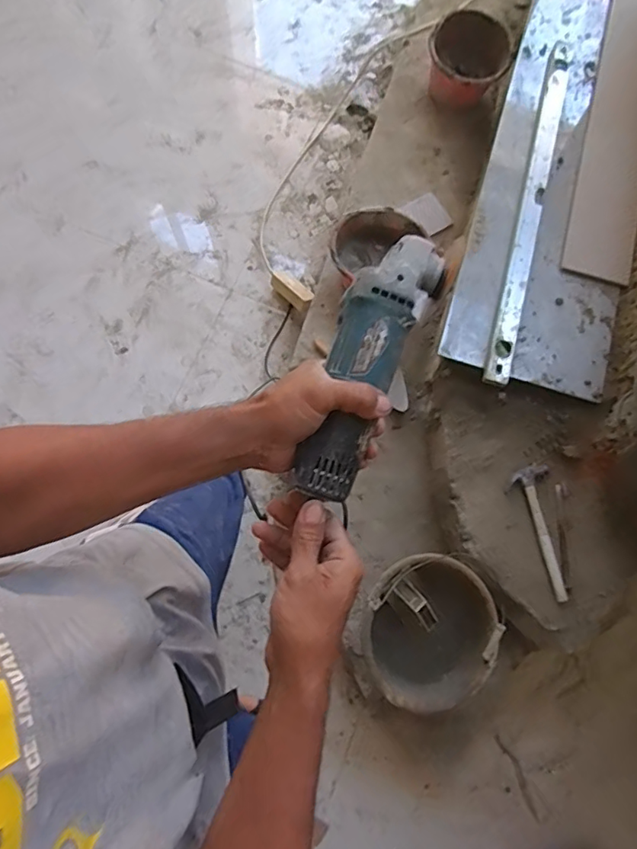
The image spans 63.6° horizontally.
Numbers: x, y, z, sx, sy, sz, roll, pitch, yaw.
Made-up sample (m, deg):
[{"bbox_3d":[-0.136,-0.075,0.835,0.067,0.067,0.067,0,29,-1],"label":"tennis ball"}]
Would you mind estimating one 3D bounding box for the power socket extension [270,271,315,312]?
[{"bbox_3d":[-0.081,-0.416,1.575,0.074,0.045,0.155,-43,82,-10],"label":"power socket extension"}]

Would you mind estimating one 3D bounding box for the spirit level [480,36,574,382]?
[{"bbox_3d":[0.514,-0.538,1.233,0.059,0.031,0.961,16,77,2],"label":"spirit level"}]

